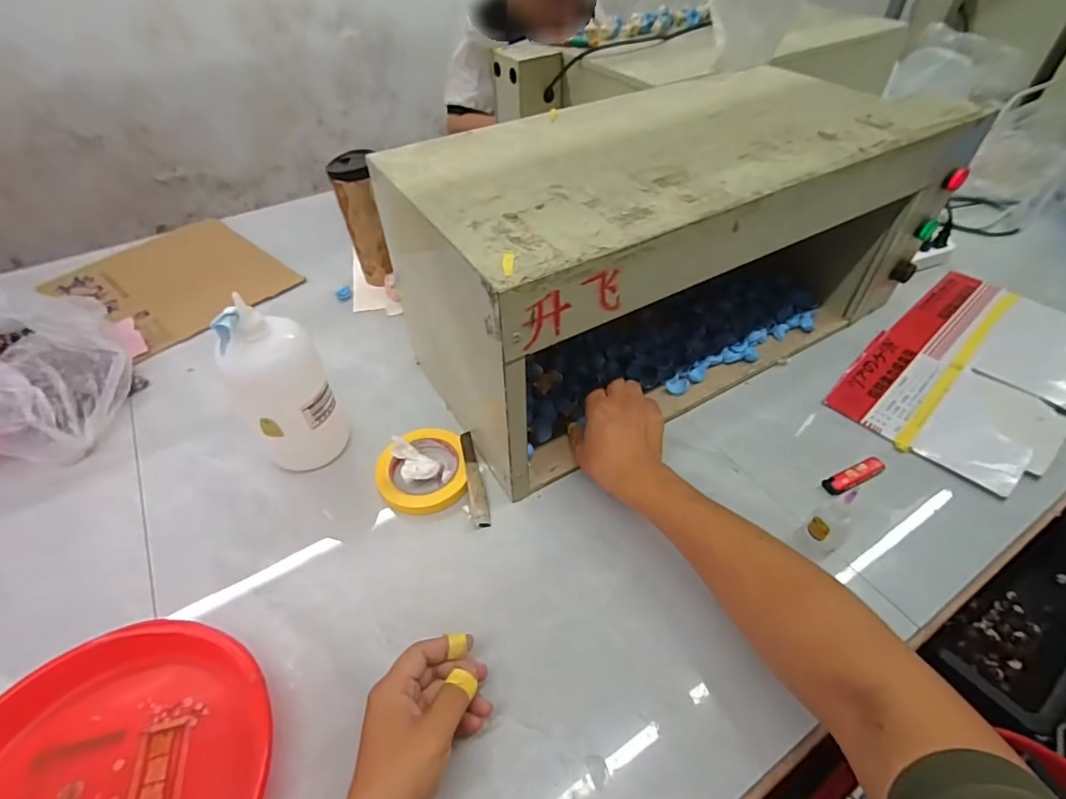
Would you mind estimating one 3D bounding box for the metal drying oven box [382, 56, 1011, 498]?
[{"bbox_3d":[0.168,-0.193,0.654,0.629,0.276,0.295,-24,51,-20],"label":"metal drying oven box"}]

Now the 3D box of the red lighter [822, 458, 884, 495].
[{"bbox_3d":[0.363,0.087,0.583,0.081,0.014,0.023,-21,50,-18],"label":"red lighter"}]

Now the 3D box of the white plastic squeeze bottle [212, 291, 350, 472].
[{"bbox_3d":[-0.270,-0.011,0.555,0.094,0.194,0.082,-30,54,-25],"label":"white plastic squeeze bottle"}]

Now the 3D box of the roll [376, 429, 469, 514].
[{"bbox_3d":[-0.127,0.080,0.590,0.101,0.016,0.106,0,47,0],"label":"roll"}]

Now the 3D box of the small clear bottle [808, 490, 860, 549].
[{"bbox_3d":[0.295,0.119,0.508,0.020,0.083,0.026,-4,47,-3],"label":"small clear bottle"}]

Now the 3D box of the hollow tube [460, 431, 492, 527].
[{"bbox_3d":[-0.066,0.086,0.585,0.019,0.017,0.118,-10,49,-7],"label":"hollow tube"}]

